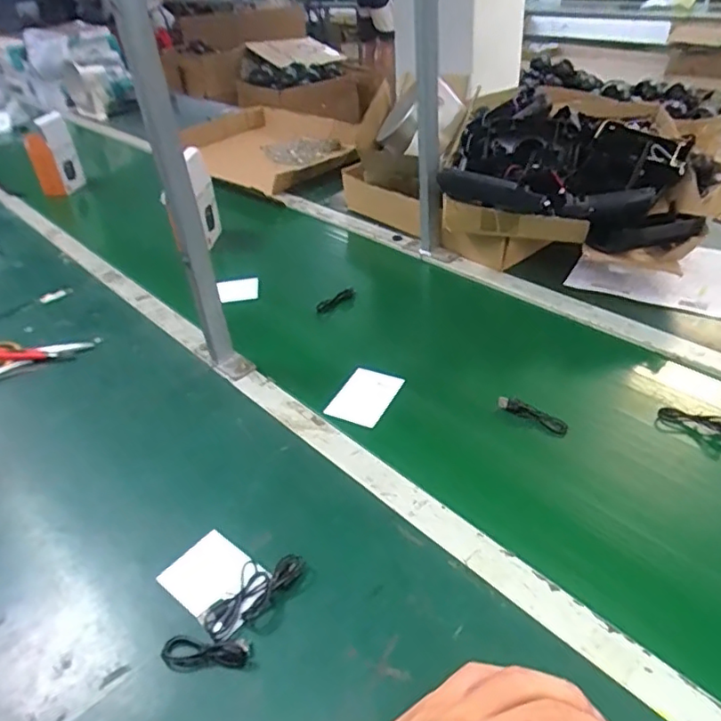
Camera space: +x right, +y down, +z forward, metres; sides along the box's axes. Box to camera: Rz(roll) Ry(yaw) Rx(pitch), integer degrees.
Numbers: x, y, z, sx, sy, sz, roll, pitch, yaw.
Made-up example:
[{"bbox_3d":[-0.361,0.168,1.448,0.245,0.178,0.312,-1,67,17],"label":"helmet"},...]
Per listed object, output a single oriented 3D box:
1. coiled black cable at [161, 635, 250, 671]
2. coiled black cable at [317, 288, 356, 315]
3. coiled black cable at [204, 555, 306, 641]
[{"bbox_3d":[-0.131,0.248,0.492,0.073,0.013,0.028,-1,38,5],"label":"coiled black cable"},{"bbox_3d":[-0.039,-0.101,0.957,0.078,0.017,0.021,-27,43,-26],"label":"coiled black cable"},{"bbox_3d":[-0.098,0.212,0.535,0.041,0.013,0.099,29,49,36],"label":"coiled black cable"}]

